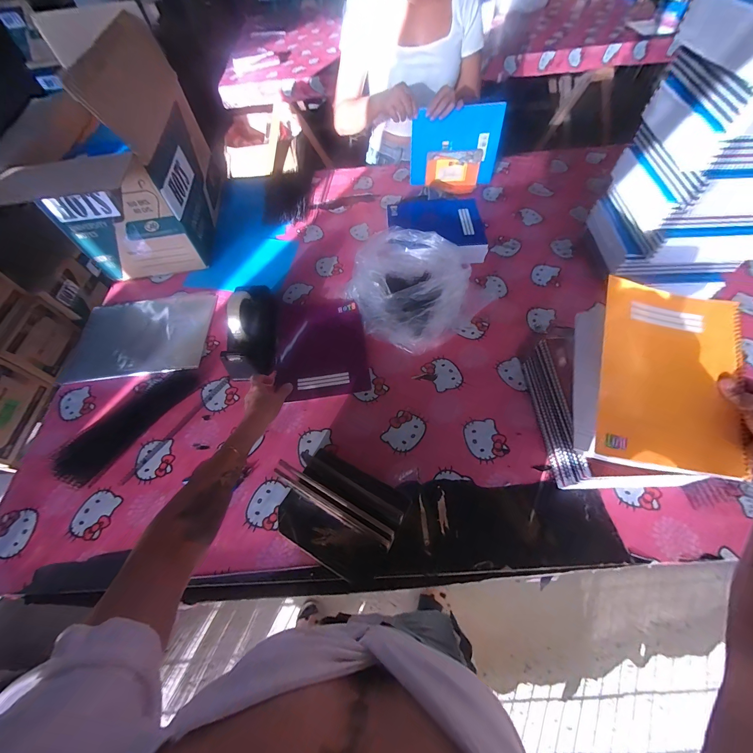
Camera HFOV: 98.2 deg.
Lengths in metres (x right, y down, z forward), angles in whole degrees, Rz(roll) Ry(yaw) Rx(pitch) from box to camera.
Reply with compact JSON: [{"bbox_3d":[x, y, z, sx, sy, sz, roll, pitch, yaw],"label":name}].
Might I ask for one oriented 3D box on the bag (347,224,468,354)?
[{"bbox_3d":[0.068,-0.207,0.766,0.265,0.098,0.292,16,61,14],"label":"bag"}]

